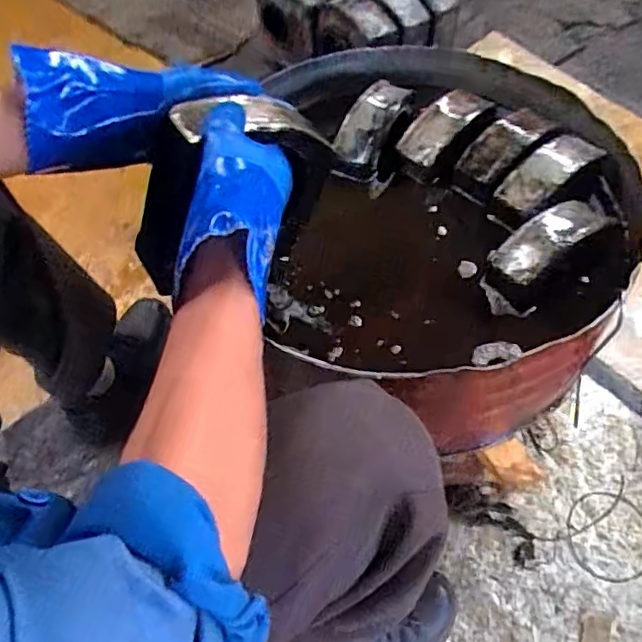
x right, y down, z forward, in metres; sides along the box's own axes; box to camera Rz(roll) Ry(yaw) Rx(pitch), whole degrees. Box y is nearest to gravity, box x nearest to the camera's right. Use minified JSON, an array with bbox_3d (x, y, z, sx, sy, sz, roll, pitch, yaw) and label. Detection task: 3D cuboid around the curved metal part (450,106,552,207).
[{"bbox_3d":[0.235,-0.229,0.765,0.062,0.048,0.148,40,81,25],"label":"curved metal part"}]

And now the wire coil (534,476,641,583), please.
[{"bbox_3d":[0.396,0.310,0.833,0.165,0.014,0.120,-21,58,-11],"label":"wire coil"}]

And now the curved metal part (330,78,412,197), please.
[{"bbox_3d":[0.074,-0.261,0.825,0.081,0.093,0.155,18,59,14],"label":"curved metal part"}]

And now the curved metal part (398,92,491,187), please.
[{"bbox_3d":[0.164,-0.264,0.790,0.064,0.057,0.152,35,80,23],"label":"curved metal part"}]

